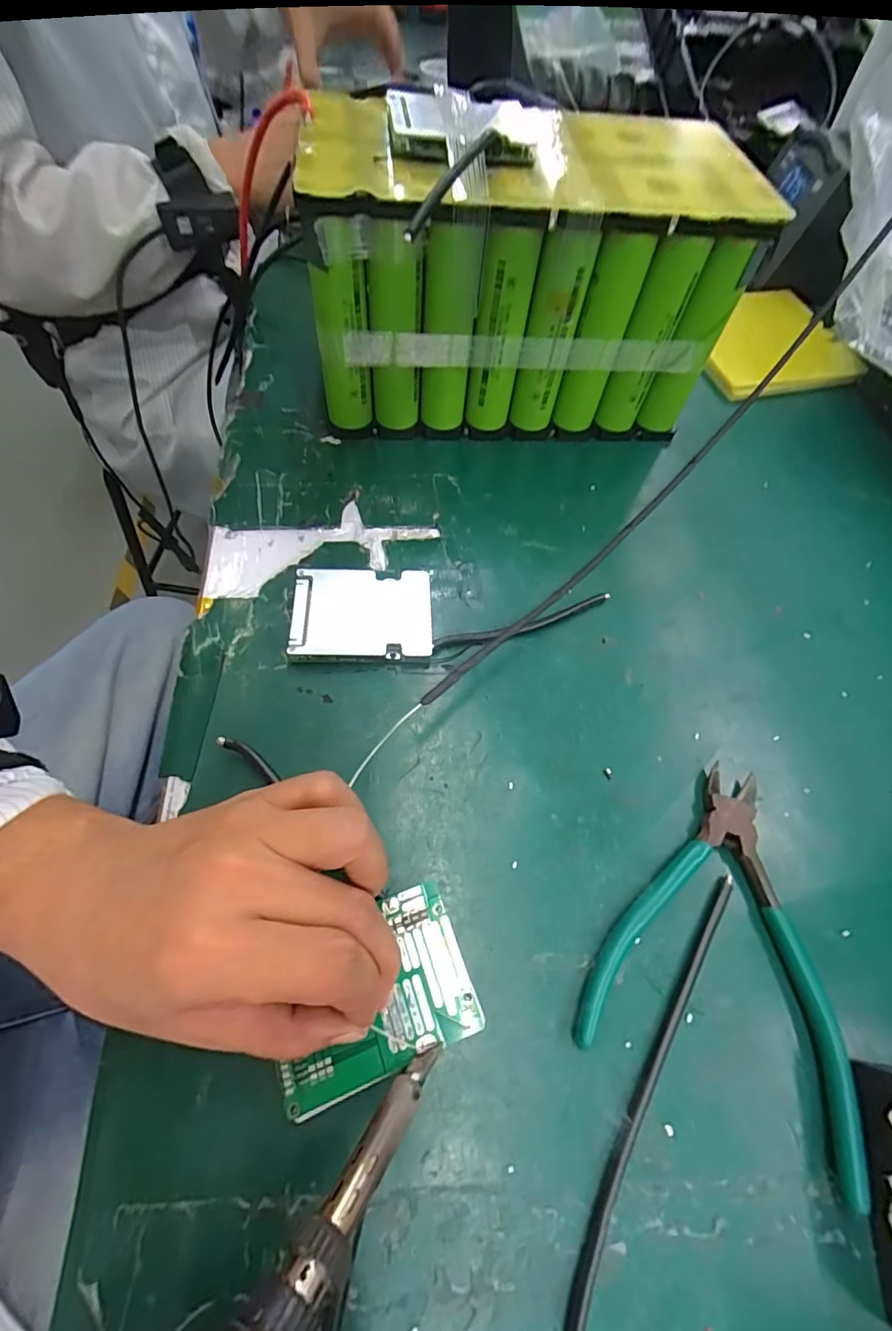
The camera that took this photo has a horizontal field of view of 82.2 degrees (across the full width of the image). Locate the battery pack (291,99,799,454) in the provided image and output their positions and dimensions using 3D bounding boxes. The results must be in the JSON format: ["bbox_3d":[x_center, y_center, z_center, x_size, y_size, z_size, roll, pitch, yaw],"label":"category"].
[{"bbox_3d":[0.048,-0.278,0.372,0.282,0.160,0.147,-4,61,-6],"label":"battery pack"}]

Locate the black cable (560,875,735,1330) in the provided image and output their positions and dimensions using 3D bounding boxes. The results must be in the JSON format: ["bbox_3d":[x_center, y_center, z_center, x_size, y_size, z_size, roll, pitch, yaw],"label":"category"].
[{"bbox_3d":[0.059,0.239,0.168,0.047,0.004,0.341,19,61,7],"label":"black cable"}]

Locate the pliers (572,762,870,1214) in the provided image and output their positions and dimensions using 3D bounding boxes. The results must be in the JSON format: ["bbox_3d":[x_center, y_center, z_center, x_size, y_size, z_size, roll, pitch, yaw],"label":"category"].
[{"bbox_3d":[0.140,0.128,0.232,0.116,0.010,0.146,31,63,14],"label":"pliers"}]

